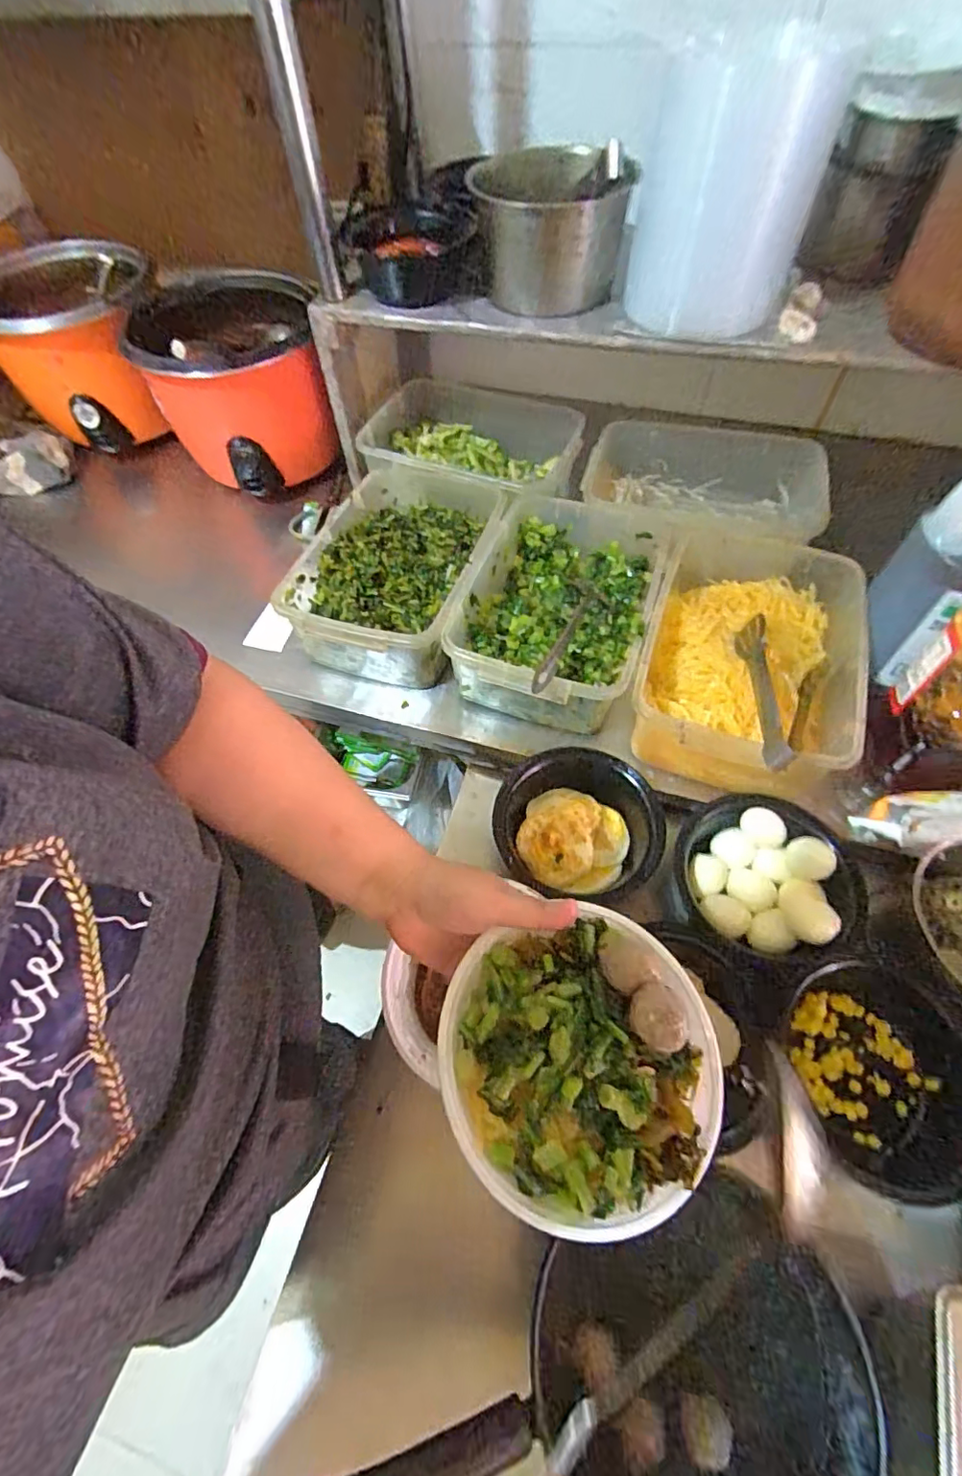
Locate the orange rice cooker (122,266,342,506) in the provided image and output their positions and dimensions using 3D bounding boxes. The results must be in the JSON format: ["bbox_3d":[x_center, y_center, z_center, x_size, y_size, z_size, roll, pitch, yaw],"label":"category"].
[{"bbox_3d":[-0.369,-0.531,0.840,0.268,0.211,0.239,-8,59,-4],"label":"orange rice cooker"}]

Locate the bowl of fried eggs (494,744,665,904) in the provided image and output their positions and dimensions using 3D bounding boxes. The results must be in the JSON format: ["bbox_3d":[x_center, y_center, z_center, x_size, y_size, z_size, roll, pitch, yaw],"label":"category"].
[{"bbox_3d":[0.109,0.091,0.579,0.166,0.056,0.148,16,60,10],"label":"bowl of fried eggs"}]

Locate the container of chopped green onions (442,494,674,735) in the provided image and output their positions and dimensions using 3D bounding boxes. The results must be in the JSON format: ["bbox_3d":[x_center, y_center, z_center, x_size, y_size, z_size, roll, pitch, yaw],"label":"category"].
[{"bbox_3d":[0.095,-0.160,0.673,0.213,0.098,0.304,17,60,11],"label":"container of chopped green onions"}]

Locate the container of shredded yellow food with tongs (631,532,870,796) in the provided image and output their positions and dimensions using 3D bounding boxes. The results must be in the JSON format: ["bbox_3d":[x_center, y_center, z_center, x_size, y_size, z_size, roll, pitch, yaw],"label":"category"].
[{"bbox_3d":[0.287,-0.087,0.592,0.206,0.108,0.311,18,61,11],"label":"container of shredded yellow food with tongs"}]

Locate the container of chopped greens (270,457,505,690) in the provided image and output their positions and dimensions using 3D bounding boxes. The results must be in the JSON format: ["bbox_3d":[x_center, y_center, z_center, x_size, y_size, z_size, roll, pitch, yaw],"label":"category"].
[{"bbox_3d":[-0.105,-0.220,0.724,0.214,0.100,0.304,15,60,10],"label":"container of chopped greens"}]

